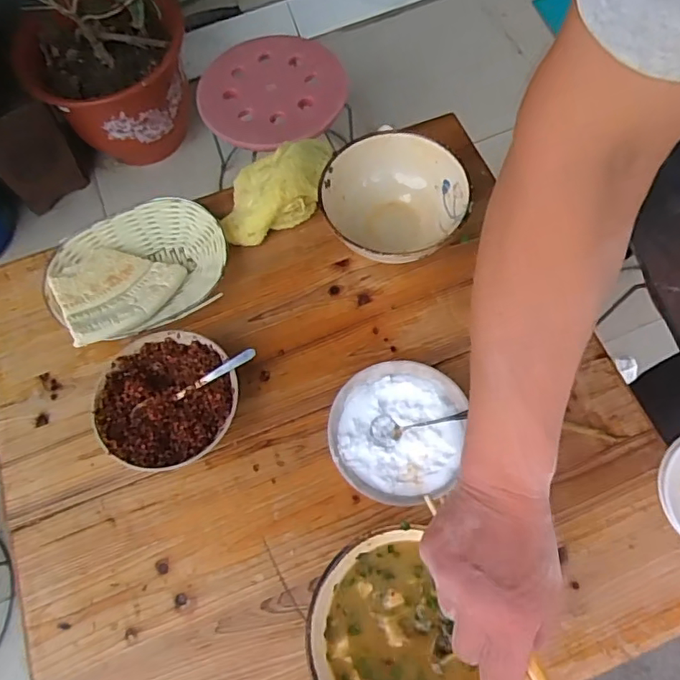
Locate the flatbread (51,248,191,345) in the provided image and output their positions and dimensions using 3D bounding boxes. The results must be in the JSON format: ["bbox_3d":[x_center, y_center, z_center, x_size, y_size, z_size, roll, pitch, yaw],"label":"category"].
[{"bbox_3d":[-0.256,-0.063,0.644,0.139,0.054,0.125,-29,68,-9],"label":"flatbread"}]

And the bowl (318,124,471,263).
[{"bbox_3d":[0.066,-0.157,0.652,0.148,0.086,0.160,-1,66,3],"label":"bowl"}]

